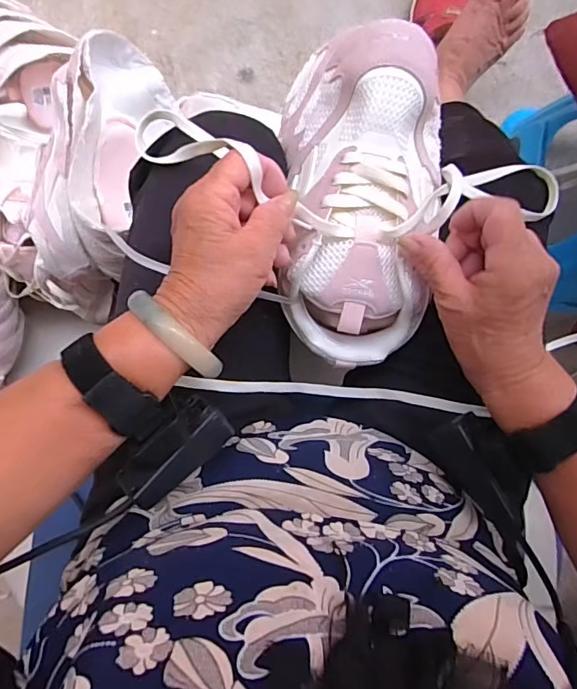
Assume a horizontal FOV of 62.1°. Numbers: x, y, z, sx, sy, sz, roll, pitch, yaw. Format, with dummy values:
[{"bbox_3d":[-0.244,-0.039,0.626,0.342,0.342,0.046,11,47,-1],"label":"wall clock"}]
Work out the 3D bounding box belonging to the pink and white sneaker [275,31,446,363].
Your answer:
[{"bbox_3d":[0.052,-0.108,0.362,0.110,0.099,0.236,3,90,-2],"label":"pink and white sneaker"}]

